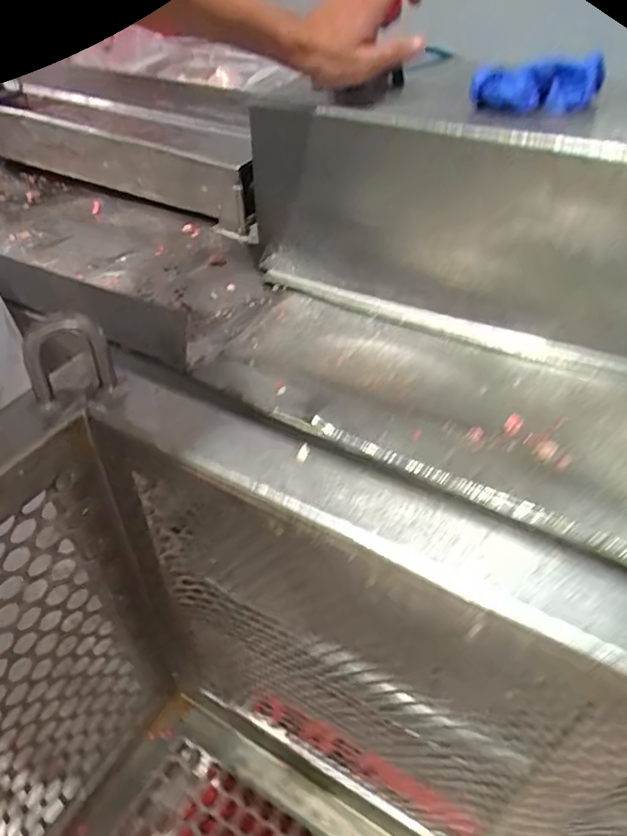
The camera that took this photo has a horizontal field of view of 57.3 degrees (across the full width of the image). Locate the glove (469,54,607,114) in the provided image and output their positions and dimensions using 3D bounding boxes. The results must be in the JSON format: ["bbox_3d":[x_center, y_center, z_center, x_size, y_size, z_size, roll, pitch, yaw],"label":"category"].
[{"bbox_3d":[0.217,-0.325,0.561,0.118,0.040,0.059,7,41,8],"label":"glove"}]

